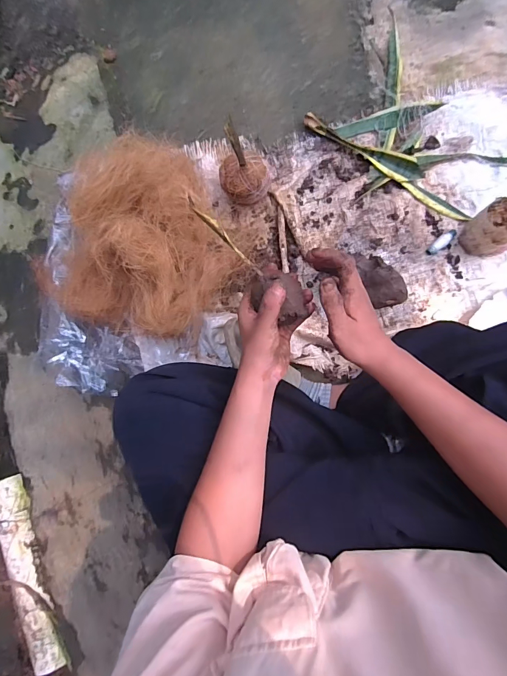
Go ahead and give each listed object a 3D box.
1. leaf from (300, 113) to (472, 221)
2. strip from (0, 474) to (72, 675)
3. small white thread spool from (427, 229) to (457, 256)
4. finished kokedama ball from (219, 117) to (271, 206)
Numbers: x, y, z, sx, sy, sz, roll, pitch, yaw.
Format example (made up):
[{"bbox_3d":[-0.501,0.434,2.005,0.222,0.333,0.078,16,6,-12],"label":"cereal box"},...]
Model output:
[{"bbox_3d":[0.250,-0.329,0.697,0.350,0.028,0.043,37,89,8],"label":"leaf"},{"bbox_3d":[-0.445,0.466,0.733,0.076,0.015,0.374,-21,82,4],"label":"strip"},{"bbox_3d":[0.345,-0.176,0.679,0.062,0.015,0.020,-42,82,1],"label":"small white thread spool"},{"bbox_3d":[-0.017,-0.288,0.644,0.090,0.183,0.075,-11,84,4],"label":"finished kokedama ball"}]

